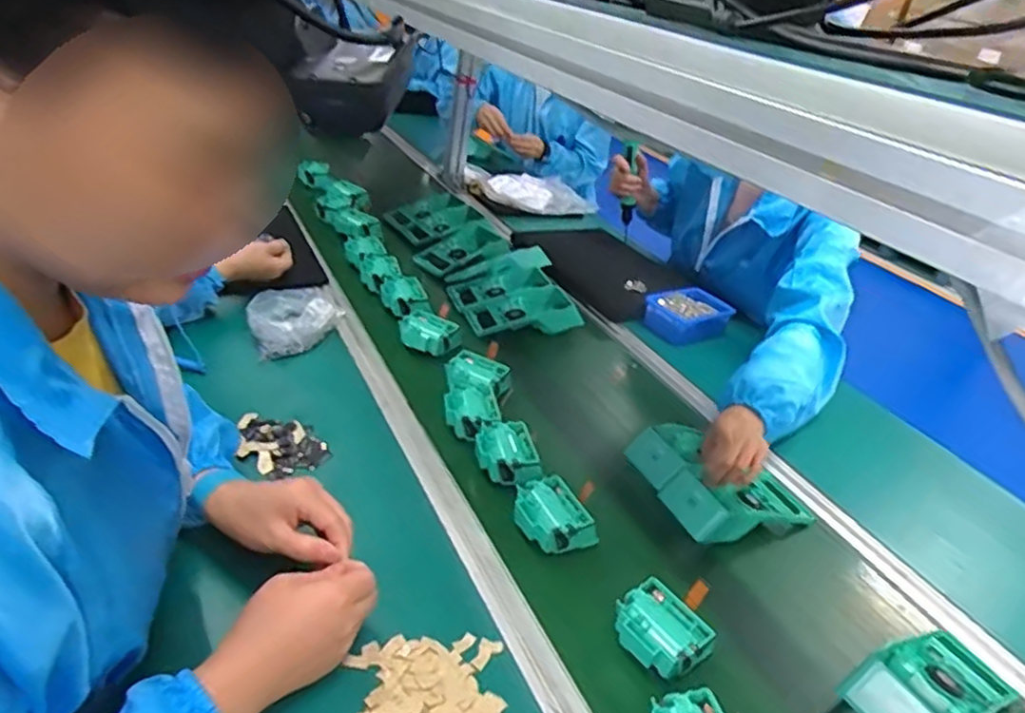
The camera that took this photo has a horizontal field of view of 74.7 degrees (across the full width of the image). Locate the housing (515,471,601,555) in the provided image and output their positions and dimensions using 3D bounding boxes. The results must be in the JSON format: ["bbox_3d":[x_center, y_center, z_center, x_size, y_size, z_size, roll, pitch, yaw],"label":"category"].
[{"bbox_3d":[0.040,0.170,0.710,0.074,0.046,0.084,-14,37,-32],"label":"housing"}]

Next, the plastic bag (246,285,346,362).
[{"bbox_3d":[-0.322,-0.061,0.991,0.126,0.049,0.164,-7,33,-23],"label":"plastic bag"}]

